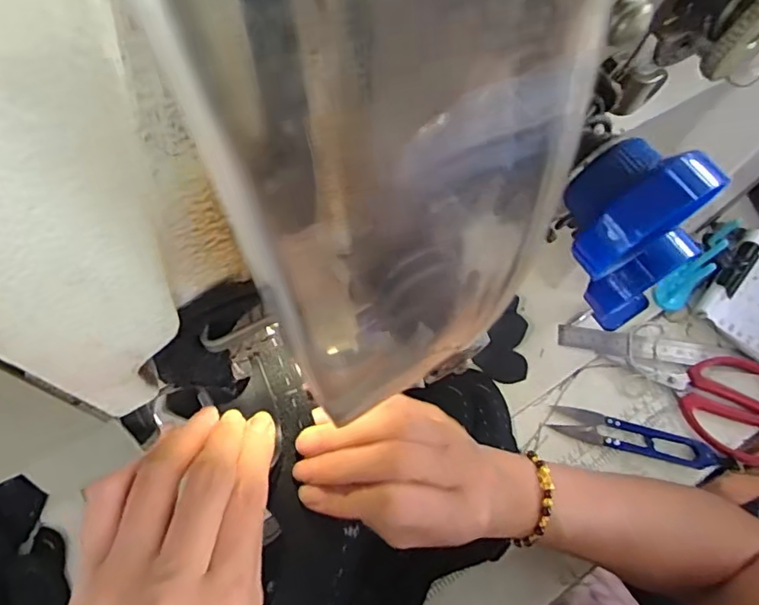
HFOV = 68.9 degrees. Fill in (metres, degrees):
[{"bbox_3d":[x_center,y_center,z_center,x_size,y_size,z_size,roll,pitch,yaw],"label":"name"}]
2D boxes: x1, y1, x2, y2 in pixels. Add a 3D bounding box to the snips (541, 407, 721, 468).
[{"bbox_3d":[0.198,0.105,0.434,0.121,0.009,0.026,14,62,8],"label":"snips"}]

